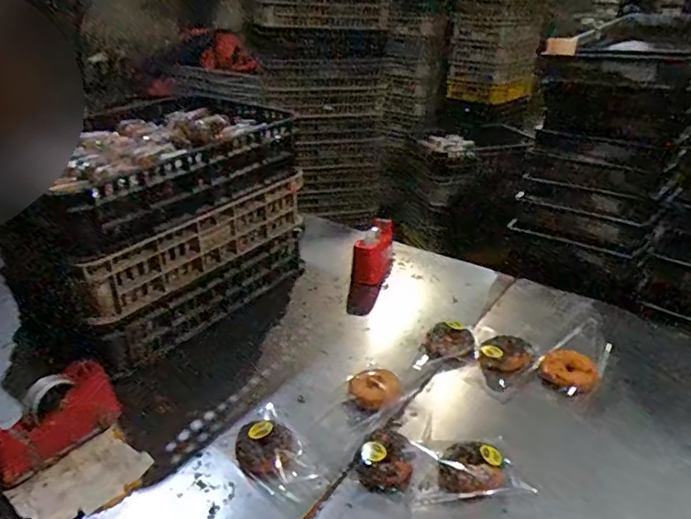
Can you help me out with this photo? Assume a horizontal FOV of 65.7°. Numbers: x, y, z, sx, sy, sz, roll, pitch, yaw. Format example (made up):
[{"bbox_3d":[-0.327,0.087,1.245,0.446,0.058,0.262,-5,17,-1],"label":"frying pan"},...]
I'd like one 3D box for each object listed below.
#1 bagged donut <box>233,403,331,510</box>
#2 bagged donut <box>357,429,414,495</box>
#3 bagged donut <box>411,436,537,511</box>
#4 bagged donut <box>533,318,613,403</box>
[{"bbox_3d":[-0.117,0.315,0.881,0.109,0.040,0.199,-24,37,-34],"label":"bagged donut"},{"bbox_3d":[0.064,0.323,0.862,0.086,0.034,0.102,0,30,1],"label":"bagged donut"},{"bbox_3d":[0.193,0.327,0.845,0.188,0.039,0.099,-3,30,-4],"label":"bagged donut"},{"bbox_3d":[0.462,0.199,1.076,0.114,0.063,0.188,20,36,32],"label":"bagged donut"}]

